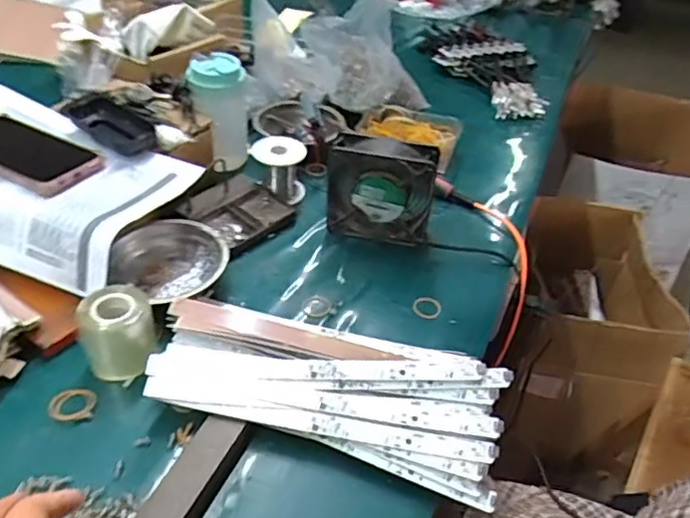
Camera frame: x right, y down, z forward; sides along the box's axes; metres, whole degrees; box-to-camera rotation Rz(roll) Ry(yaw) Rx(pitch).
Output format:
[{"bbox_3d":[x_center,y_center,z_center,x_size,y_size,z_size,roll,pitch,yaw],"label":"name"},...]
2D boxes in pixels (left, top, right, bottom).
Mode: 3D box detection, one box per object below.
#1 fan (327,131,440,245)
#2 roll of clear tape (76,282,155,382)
[{"bbox_3d":[0.041,-0.079,0.681,0.117,0.120,0.033,10,40,5],"label":"fan"},{"bbox_3d":[-0.202,0.065,0.531,0.058,0.068,0.058,-9,42,-17],"label":"roll of clear tape"}]

